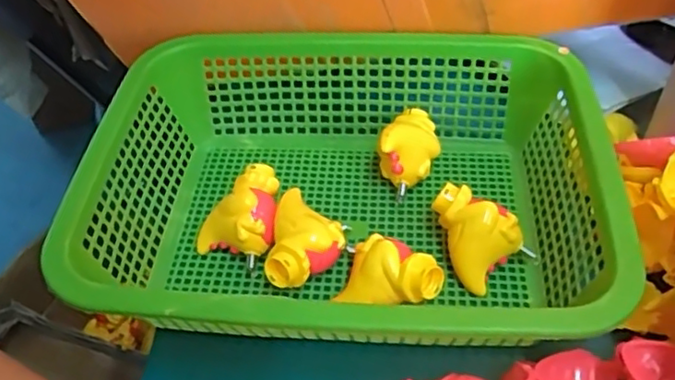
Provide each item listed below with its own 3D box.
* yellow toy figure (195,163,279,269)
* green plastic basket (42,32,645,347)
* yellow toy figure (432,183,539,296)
[{"bbox_3d":[-0.070,0.020,0.477,0.055,0.051,0.062,13,50,16],"label":"yellow toy figure"},{"bbox_3d":[0.010,0.003,0.461,0.341,0.104,0.263,1,48,5],"label":"green plastic basket"},{"bbox_3d":[0.097,0.035,0.449,0.073,0.040,0.052,27,55,26],"label":"yellow toy figure"}]

